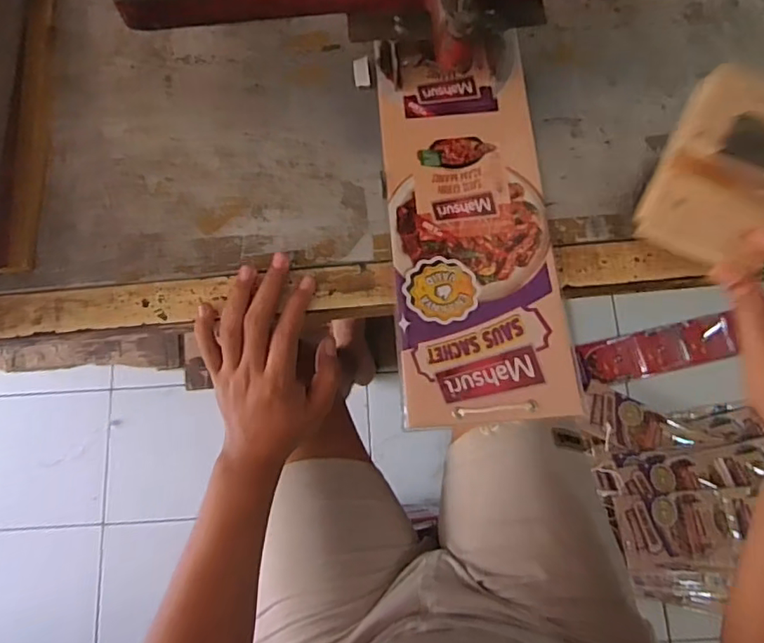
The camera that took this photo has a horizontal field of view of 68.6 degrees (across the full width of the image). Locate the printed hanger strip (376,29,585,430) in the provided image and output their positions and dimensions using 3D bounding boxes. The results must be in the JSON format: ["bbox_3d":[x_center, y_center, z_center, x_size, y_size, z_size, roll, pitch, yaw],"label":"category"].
[{"bbox_3d":[0.068,-0.083,0.435,0.122,0.008,0.317,-4,74,0],"label":"printed hanger strip"}]

